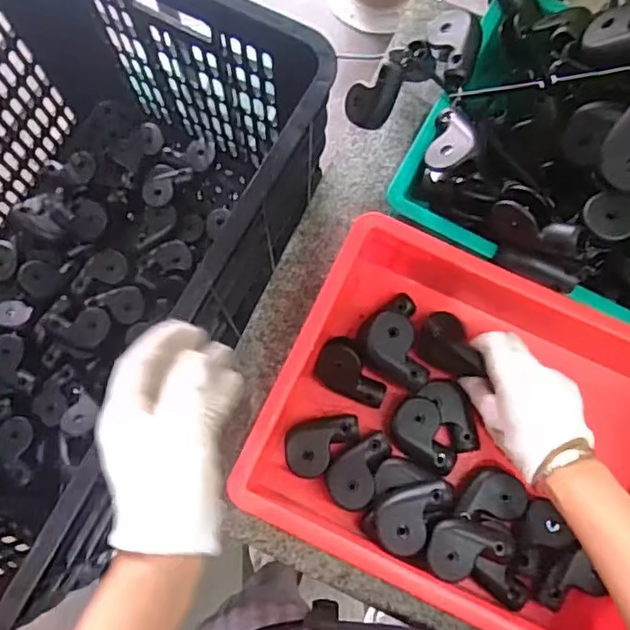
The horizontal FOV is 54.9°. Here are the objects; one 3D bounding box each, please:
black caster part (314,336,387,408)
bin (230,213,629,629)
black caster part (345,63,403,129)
[{"bbox_3d":[0.035,0.053,0.555,0.071,0.018,0.044,34,79,7],"label":"black caster part"},{"bbox_3d":[0.144,0.102,0.520,0.351,0.081,0.272,25,78,5],"label":"bin"},{"bbox_3d":[0.058,-0.215,0.583,0.024,0.068,0.042,-3,53,-36],"label":"black caster part"}]

